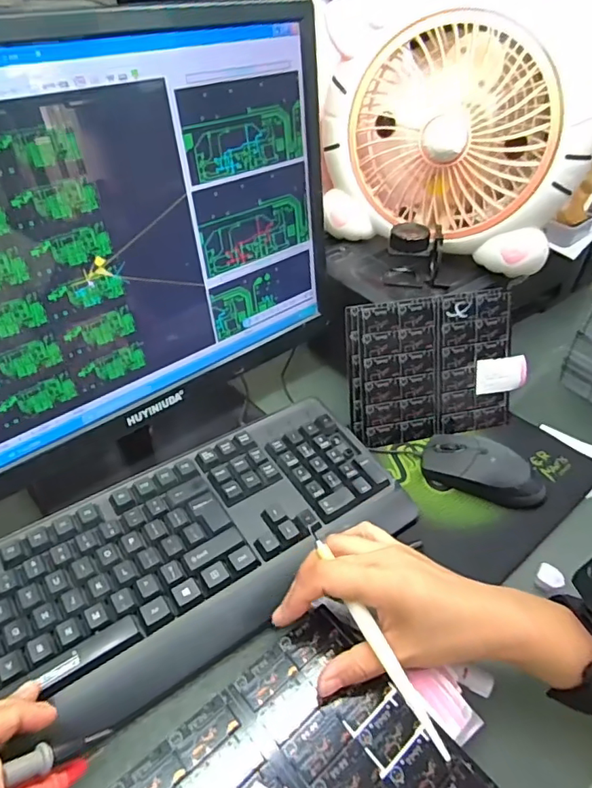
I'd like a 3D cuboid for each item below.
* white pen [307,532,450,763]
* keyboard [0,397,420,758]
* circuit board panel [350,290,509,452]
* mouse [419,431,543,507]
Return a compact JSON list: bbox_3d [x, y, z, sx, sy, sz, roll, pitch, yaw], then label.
[{"bbox_3d":[0.049,0.151,0.321,0.008,0.013,0.142,-20,54,-23],"label":"white pen"},{"bbox_3d":[-0.112,0.137,0.395,0.424,0.039,0.161,-22,47,-26],"label":"keyboard"},{"bbox_3d":[0.141,-0.026,0.533,0.176,0.146,0.007,-9,17,-12],"label":"circuit board panel"},{"bbox_3d":[0.183,0.070,0.499,0.118,0.035,0.061,19,44,18],"label":"mouse"}]

